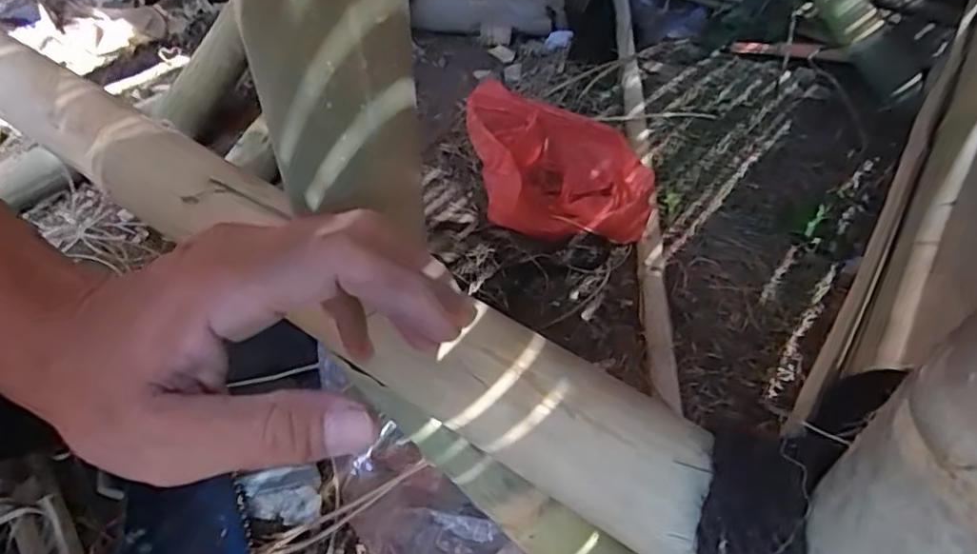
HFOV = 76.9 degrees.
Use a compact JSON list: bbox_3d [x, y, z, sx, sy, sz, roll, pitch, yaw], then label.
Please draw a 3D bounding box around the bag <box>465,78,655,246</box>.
[{"bbox_3d":[0.074,-0.121,0.698,0.224,0.107,0.138,14,46,15],"label":"bag"}]

